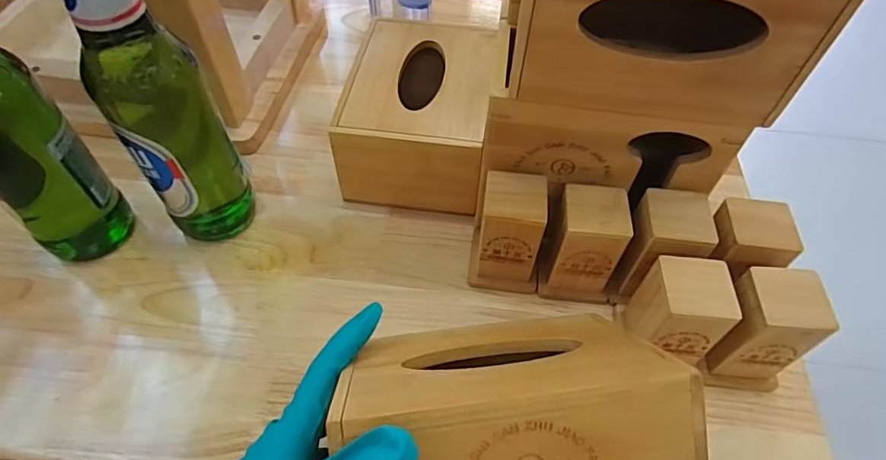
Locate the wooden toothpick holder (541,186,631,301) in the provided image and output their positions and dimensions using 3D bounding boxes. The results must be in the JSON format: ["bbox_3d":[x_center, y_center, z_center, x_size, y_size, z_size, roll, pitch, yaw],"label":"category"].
[{"bbox_3d":[0.103,0.011,0.378,0.052,0.083,0.048,5,54,2],"label":"wooden toothpick holder"}]

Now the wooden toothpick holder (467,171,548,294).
[{"bbox_3d":[0.049,0.004,0.387,0.050,0.088,0.049,7,54,3],"label":"wooden toothpick holder"}]

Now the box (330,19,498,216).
[{"bbox_3d":[-0.020,-0.103,0.462,0.119,0.089,0.163,7,54,3],"label":"box"}]

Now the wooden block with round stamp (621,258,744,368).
[{"bbox_3d":[0.154,0.056,0.340,0.049,0.073,0.049,2,54,0],"label":"wooden block with round stamp"}]

